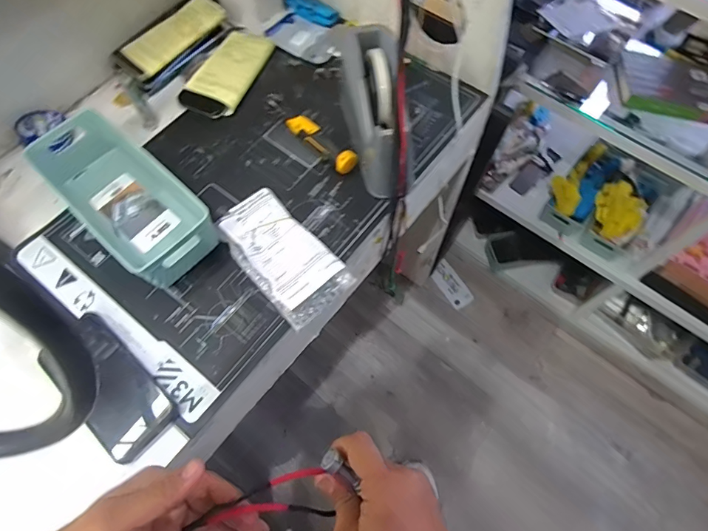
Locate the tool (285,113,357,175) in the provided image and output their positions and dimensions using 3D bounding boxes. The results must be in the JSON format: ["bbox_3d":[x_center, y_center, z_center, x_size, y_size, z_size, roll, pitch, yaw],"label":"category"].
[{"bbox_3d":[-0.045,-0.168,0.585,0.032,0.033,0.115,-40,72,-15],"label":"tool"}]

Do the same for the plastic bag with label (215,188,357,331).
[{"bbox_3d":[-0.088,-0.012,0.520,0.089,0.034,0.172,-40,72,-15],"label":"plastic bag with label"}]

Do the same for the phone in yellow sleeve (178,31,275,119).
[{"bbox_3d":[-0.188,-0.295,0.638,0.075,0.027,0.158,21,69,9],"label":"phone in yellow sleeve"}]

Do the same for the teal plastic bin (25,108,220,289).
[{"bbox_3d":[-0.289,-0.094,0.534,0.259,0.071,0.125,41,73,16],"label":"teal plastic bin"}]

